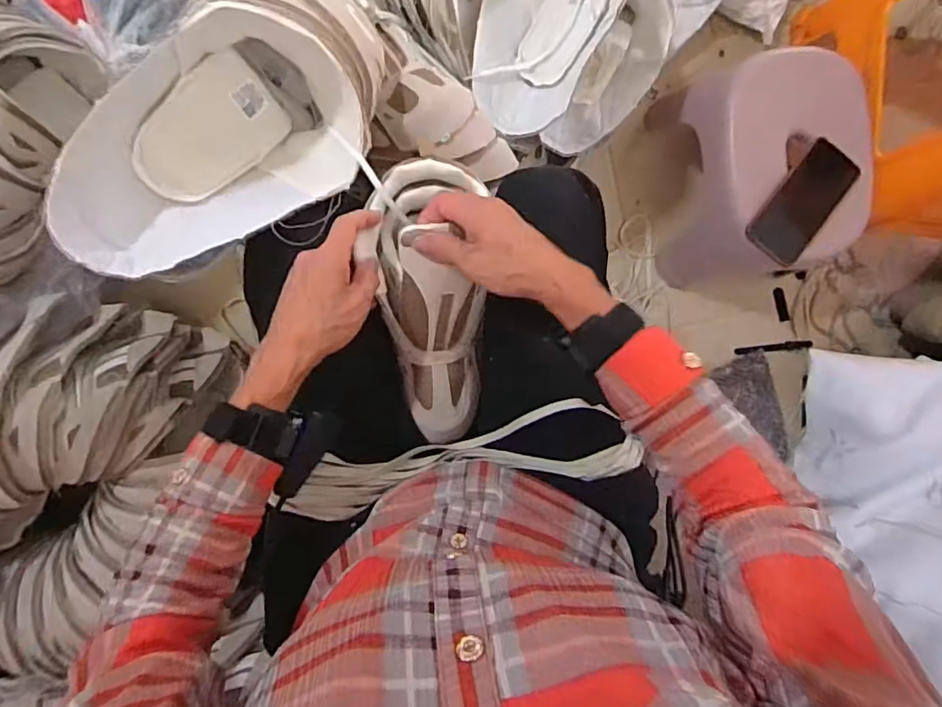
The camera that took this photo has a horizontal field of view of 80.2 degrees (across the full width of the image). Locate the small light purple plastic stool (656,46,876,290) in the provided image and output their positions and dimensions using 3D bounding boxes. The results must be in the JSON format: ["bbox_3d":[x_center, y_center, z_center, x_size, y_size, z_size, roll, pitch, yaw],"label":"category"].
[{"bbox_3d":[0.400,-0.252,0.805,0.218,0.203,0.265,-10,94,-6],"label":"small light purple plastic stool"}]

